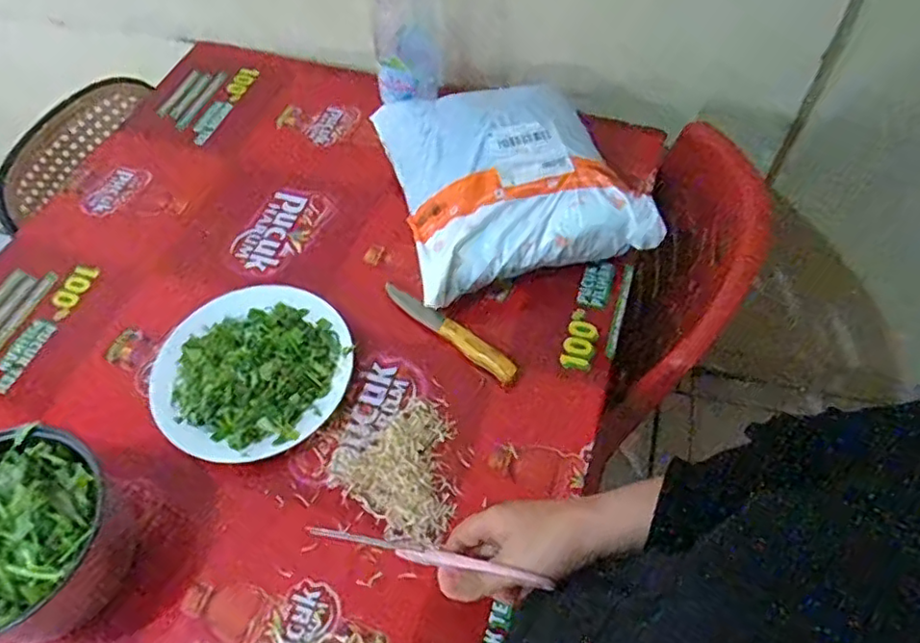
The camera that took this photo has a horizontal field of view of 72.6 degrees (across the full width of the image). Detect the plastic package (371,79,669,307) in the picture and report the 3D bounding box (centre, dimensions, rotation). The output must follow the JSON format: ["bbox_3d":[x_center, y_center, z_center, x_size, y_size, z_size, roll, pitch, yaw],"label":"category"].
[{"bbox_3d":[0.062,-0.190,0.772,0.271,0.090,0.276,-13,57,-7],"label":"plastic package"}]

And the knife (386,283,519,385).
[{"bbox_3d":[-0.014,0.011,0.731,0.192,0.025,0.025,35,64,22],"label":"knife"}]

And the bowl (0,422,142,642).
[{"bbox_3d":[-0.395,0.196,0.565,0.154,0.111,0.165,-1,56,1],"label":"bowl"}]

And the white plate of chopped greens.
[{"bbox_3d":[-0.234,0.046,0.697,0.211,0.053,0.211,-1,56,1],"label":"white plate of chopped greens"}]

